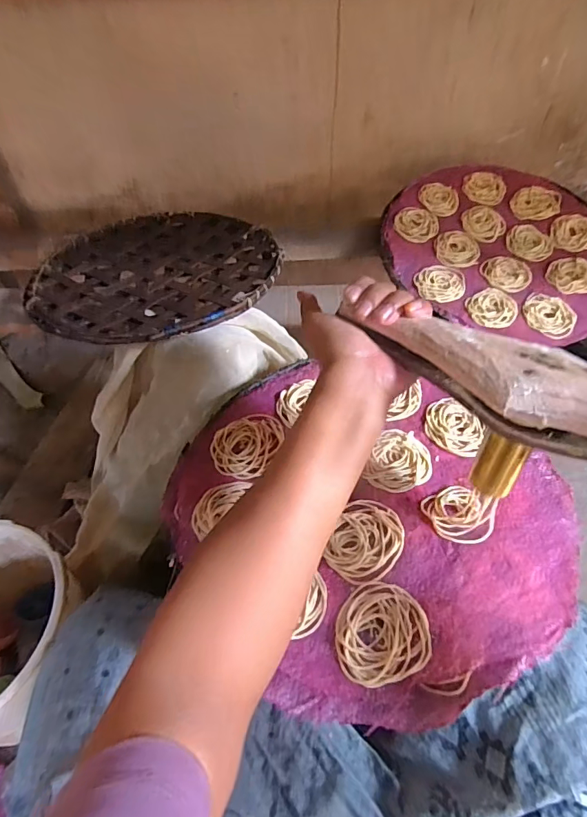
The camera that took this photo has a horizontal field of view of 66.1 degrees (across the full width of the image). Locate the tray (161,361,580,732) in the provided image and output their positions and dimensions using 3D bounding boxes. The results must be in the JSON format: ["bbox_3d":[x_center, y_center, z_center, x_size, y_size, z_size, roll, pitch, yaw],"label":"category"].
[{"bbox_3d":[0.062,0.085,0.417,0.349,0.018,0.302,35,61,27],"label":"tray"}]

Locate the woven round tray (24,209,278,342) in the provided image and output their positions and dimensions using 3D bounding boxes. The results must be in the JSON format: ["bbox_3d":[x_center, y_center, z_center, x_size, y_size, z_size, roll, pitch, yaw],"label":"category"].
[{"bbox_3d":[-0.192,-0.200,0.631,0.328,0.042,0.334,-2,51,2],"label":"woven round tray"}]

